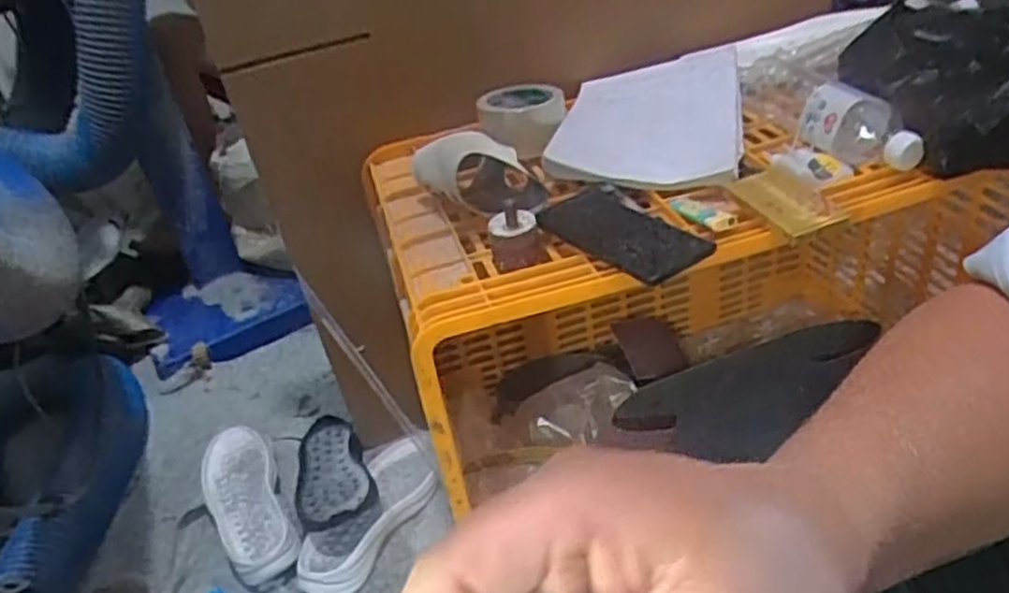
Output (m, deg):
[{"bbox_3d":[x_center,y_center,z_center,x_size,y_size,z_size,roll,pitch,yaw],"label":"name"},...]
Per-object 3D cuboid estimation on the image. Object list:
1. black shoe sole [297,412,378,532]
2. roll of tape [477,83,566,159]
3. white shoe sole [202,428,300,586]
[{"bbox_3d":[-0.249,0.247,1.075,0.101,0.047,0.293,-12,22,-14],"label":"black shoe sole"},{"bbox_3d":[0.018,-0.201,0.835,0.087,0.054,0.090,-8,34,5],"label":"roll of tape"},{"bbox_3d":[-0.363,0.301,1.071,0.105,0.079,0.264,-23,36,-18],"label":"white shoe sole"}]

